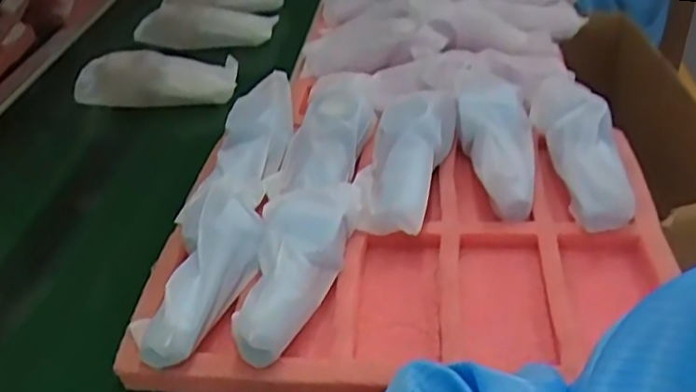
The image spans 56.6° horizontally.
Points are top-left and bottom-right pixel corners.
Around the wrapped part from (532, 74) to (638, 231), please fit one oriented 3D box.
[{"bbox_3d":[0.222,-0.048,0.611,0.067,0.043,0.194,-4,38,4],"label":"wrapped part"}]

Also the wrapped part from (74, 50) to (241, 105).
[{"bbox_3d":[-0.265,-0.163,0.899,0.214,0.074,0.048,-1,0,-5],"label":"wrapped part"}]

